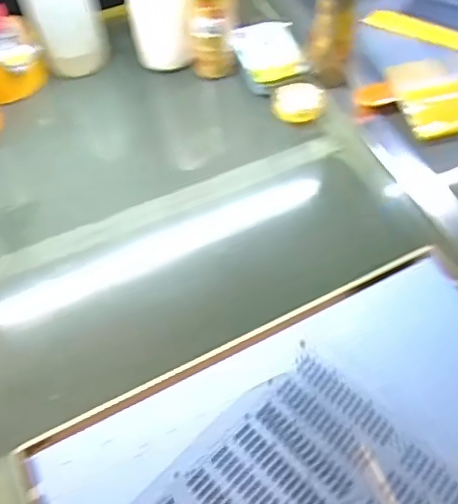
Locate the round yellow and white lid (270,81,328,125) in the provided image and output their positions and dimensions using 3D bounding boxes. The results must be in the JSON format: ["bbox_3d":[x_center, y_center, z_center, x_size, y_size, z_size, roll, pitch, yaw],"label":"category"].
[{"bbox_3d":[0.081,-0.175,0.646,0.053,0.028,0.051,-1,56,2],"label":"round yellow and white lid"}]

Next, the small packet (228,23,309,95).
[{"bbox_3d":[0.049,-0.244,0.679,0.074,0.022,0.107,-15,55,-7],"label":"small packet"}]

